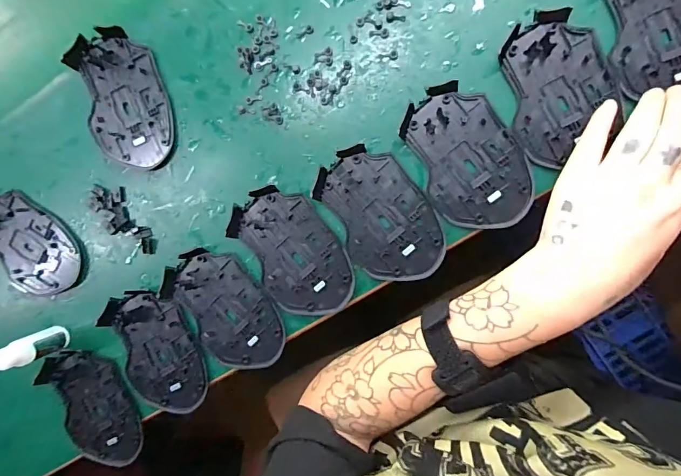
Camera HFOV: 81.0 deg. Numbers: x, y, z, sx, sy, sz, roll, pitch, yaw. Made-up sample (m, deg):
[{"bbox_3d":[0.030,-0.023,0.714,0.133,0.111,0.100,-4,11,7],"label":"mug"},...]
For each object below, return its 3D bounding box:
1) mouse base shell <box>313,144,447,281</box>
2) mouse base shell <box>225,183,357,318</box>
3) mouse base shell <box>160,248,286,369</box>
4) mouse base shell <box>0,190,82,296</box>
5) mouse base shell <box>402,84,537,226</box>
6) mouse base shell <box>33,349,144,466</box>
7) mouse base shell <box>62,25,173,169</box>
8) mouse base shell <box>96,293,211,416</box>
[{"bbox_3d":[0.032,-0.017,0.315,0.071,0.010,0.112,-36,88,8],"label":"mouse base shell"},{"bbox_3d":[-0.039,0.013,0.330,0.071,0.011,0.114,-35,88,8],"label":"mouse base shell"},{"bbox_3d":[-0.098,0.063,0.343,0.072,0.011,0.114,-39,88,8],"label":"mouse base shell"},{"bbox_3d":[-0.288,0.006,0.357,0.072,0.018,0.112,-44,87,8],"label":"mouse base shell"},{"bbox_3d":[0.097,-0.060,0.303,0.072,0.009,0.114,-31,89,8],"label":"mouse base shell"},{"bbox_3d":[-0.227,0.157,0.368,0.071,0.017,0.116,-25,90,8],"label":"mouse base shell"},{"bbox_3d":[-0.184,-0.117,0.337,0.070,0.019,0.111,-12,91,8],"label":"mouse base shell"},{"bbox_3d":[-0.164,0.102,0.354,0.071,0.014,0.112,-20,90,8],"label":"mouse base shell"}]

